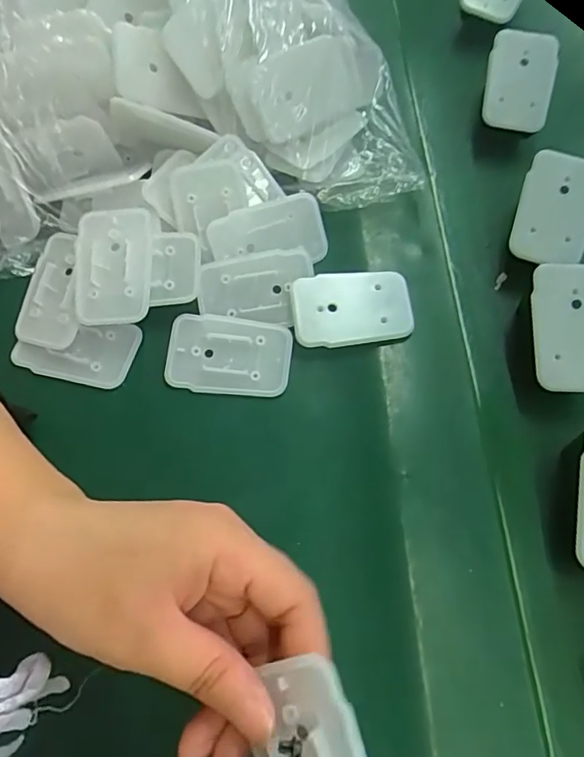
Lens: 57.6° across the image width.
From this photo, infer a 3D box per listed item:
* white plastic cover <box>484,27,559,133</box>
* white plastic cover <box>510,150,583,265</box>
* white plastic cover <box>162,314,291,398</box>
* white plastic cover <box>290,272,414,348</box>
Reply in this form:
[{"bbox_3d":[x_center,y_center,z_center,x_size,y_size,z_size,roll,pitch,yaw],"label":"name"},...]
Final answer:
[{"bbox_3d":[0.150,-0.194,0.349,0.043,0.010,0.057,7,103,-4],"label":"white plastic cover"},{"bbox_3d":[0.152,-0.097,0.304,0.042,0.005,0.062,18,90,7],"label":"white plastic cover"},{"bbox_3d":[-0.036,-0.013,0.302,0.069,0.010,0.043,5,67,2],"label":"white plastic cover"},{"bbox_3d":[0.034,-0.039,0.304,0.067,0.012,0.042,-3,67,-1],"label":"white plastic cover"}]

